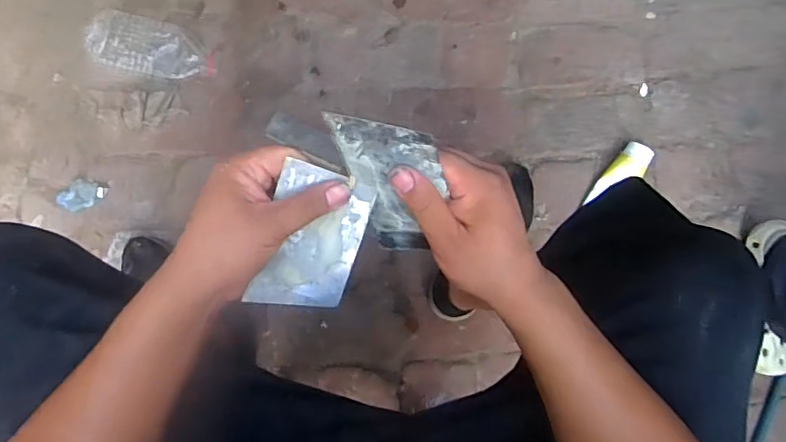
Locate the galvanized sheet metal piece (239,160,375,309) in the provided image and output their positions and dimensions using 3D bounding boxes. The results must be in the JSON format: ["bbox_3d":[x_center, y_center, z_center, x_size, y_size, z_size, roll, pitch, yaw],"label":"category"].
[{"bbox_3d":[-0.063,0.018,0.437,0.070,0.006,0.116,17,101,-7],"label":"galvanized sheet metal piece"}]

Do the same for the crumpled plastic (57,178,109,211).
[{"bbox_3d":[-0.506,-0.045,0.909,0.075,0.007,0.044,-32,94,-8],"label":"crumpled plastic"}]

